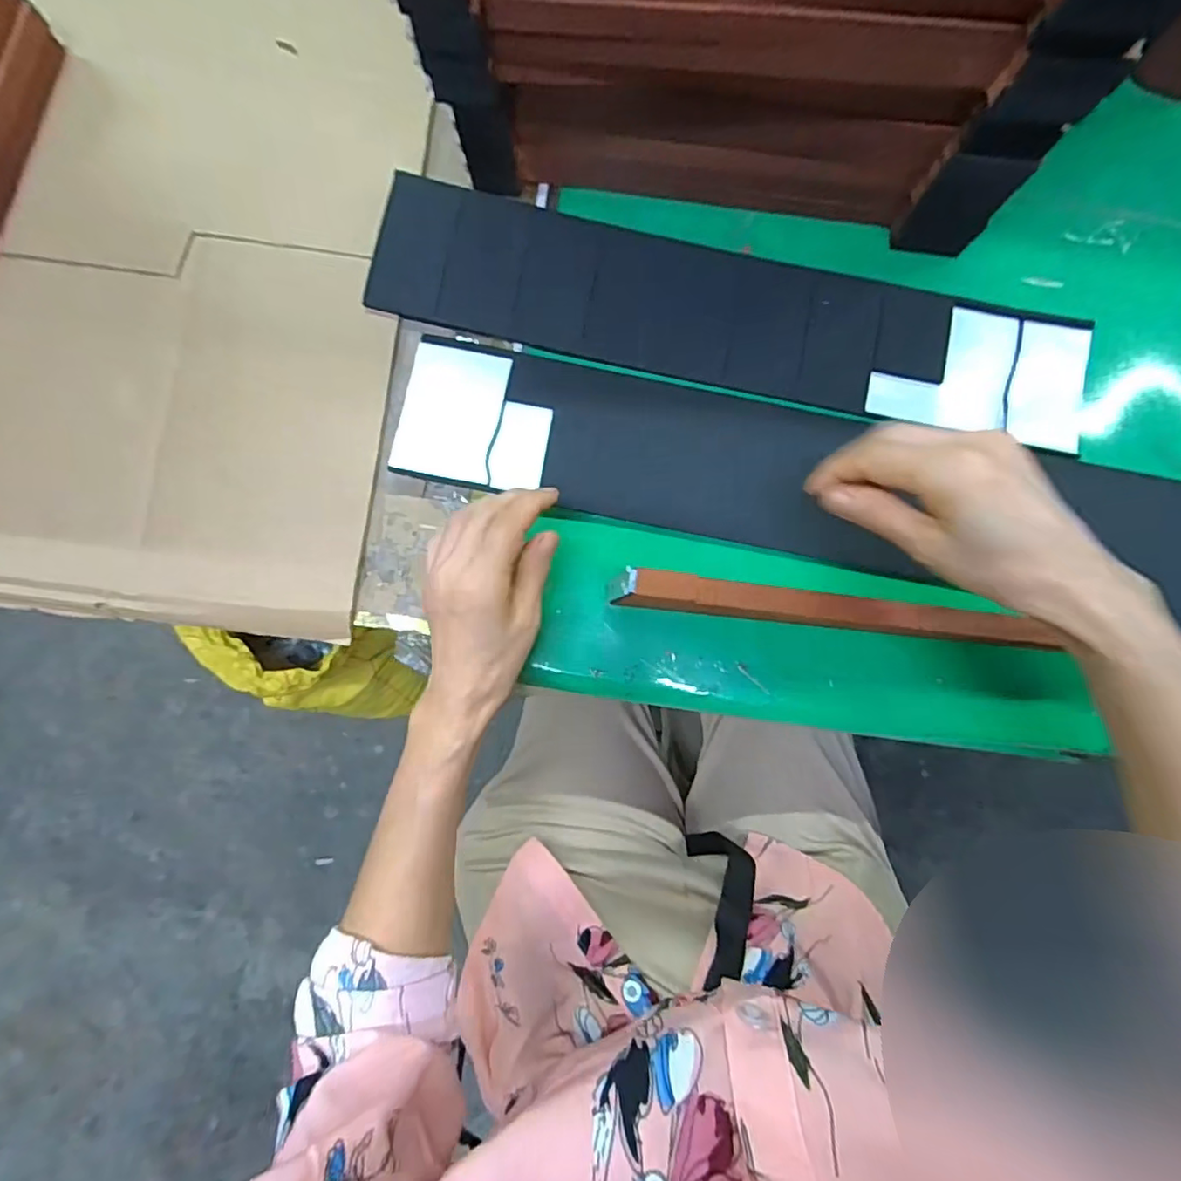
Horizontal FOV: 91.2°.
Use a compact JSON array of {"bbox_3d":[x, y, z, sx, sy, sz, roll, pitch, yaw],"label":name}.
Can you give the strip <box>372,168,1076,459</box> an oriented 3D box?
[{"bbox_3d":[0.098,-0.184,0.389,0.471,0.006,0.098,13,84,-1],"label":"strip"}]

